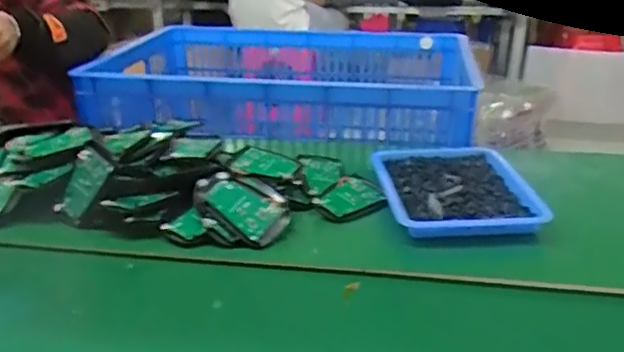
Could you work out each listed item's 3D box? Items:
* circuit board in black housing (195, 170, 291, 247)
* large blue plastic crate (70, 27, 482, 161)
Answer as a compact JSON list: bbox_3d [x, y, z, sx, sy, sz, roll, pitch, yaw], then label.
[{"bbox_3d":[-0.080,0.033,0.723,0.109,0.021,0.079,28,54,6],"label":"circuit board in black housing"},{"bbox_3d":[-0.049,-0.203,1.312,0.685,0.117,0.598,4,23,8],"label":"large blue plastic crate"}]

